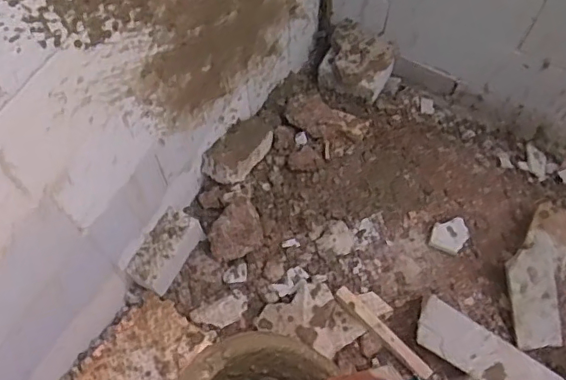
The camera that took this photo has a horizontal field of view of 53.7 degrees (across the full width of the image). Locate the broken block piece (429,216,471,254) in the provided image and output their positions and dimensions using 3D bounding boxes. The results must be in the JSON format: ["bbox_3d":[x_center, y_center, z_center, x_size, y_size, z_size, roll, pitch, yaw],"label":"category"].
[{"bbox_3d":[0.425,0.113,1.418,0.088,0.022,0.093,0,64,0],"label":"broken block piece"}]

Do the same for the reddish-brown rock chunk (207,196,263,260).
[{"bbox_3d":[-0.121,0.098,1.389,0.133,0.112,0.122,0,64,0],"label":"reddish-brown rock chunk"}]

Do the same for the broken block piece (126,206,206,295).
[{"bbox_3d":[-0.289,0.153,1.380,0.095,0.106,0.207,28,67,13],"label":"broken block piece"}]

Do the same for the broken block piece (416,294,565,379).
[{"bbox_3d":[0.443,0.366,1.232,0.320,0.046,0.110,31,94,6],"label":"broken block piece"}]

